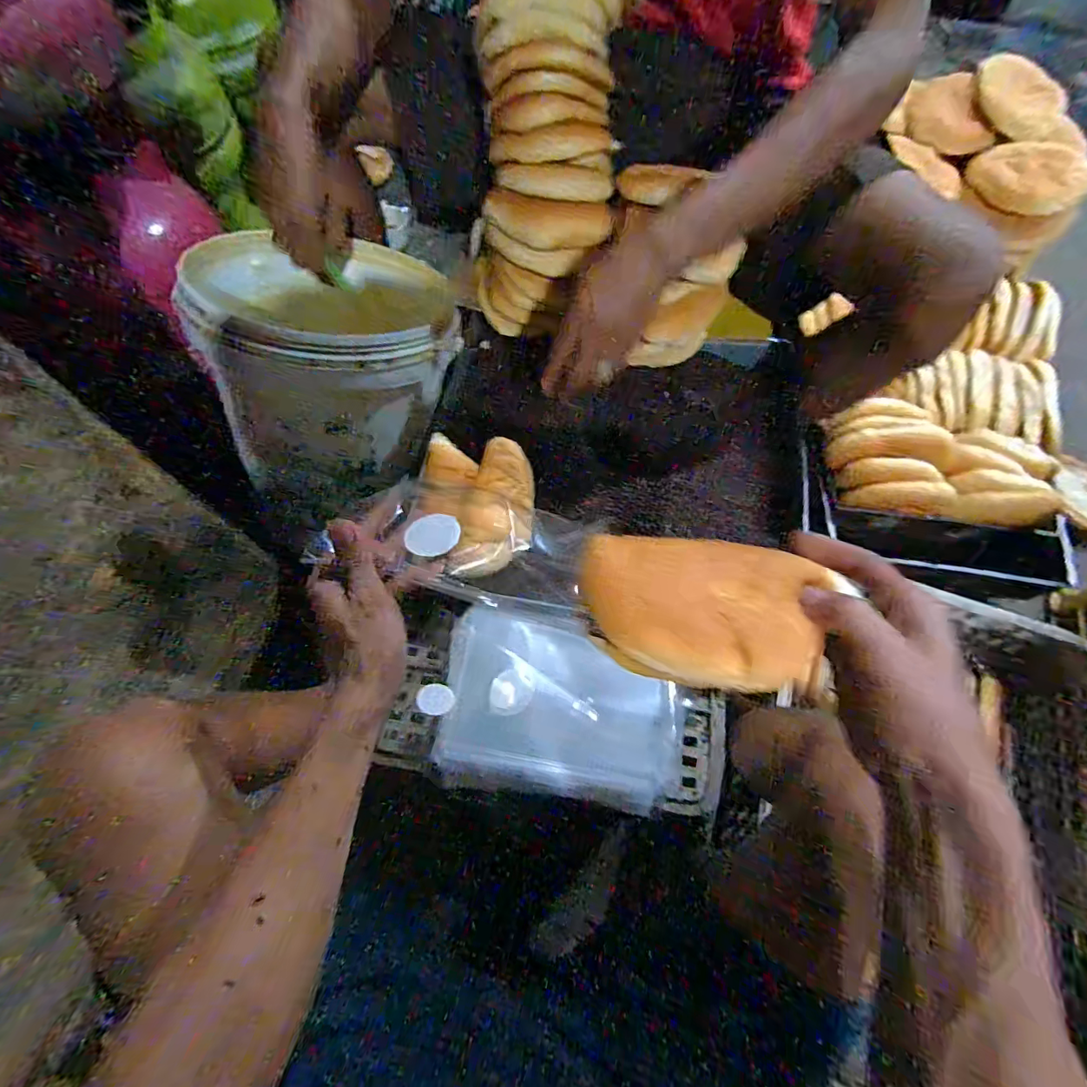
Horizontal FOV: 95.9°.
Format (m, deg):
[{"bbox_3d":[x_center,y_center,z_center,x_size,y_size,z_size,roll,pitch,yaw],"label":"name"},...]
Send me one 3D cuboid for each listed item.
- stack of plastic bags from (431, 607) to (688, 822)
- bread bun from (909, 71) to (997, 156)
[{"bbox_3d":[0.020,0.162,0.497,0.231,0.024,0.170,7,67,1],"label":"stack of plastic bags"},{"bbox_3d":[0.652,-0.681,0.793,0.088,0.033,0.132,-22,91,31],"label":"bread bun"}]

